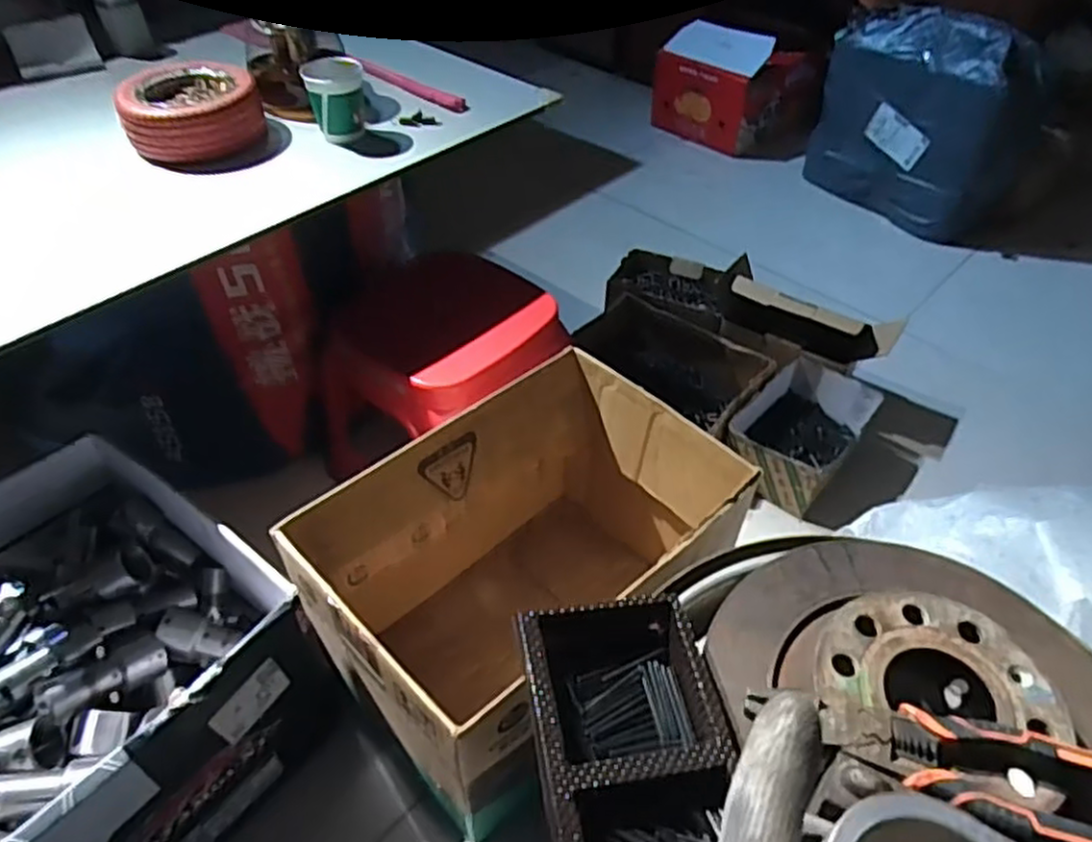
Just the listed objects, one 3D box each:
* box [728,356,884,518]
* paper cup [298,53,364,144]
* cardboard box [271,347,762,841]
[{"bbox_3d":[0.367,0.013,1.071,0.160,0.100,0.211,29,52,25],"label":"box"},{"bbox_3d":[-0.223,-0.344,0.783,0.057,0.071,0.055,-6,46,-6],"label":"paper cup"},{"bbox_3d":[-0.008,0.174,0.785,0.410,0.289,0.276,-34,55,-29],"label":"cardboard box"}]

